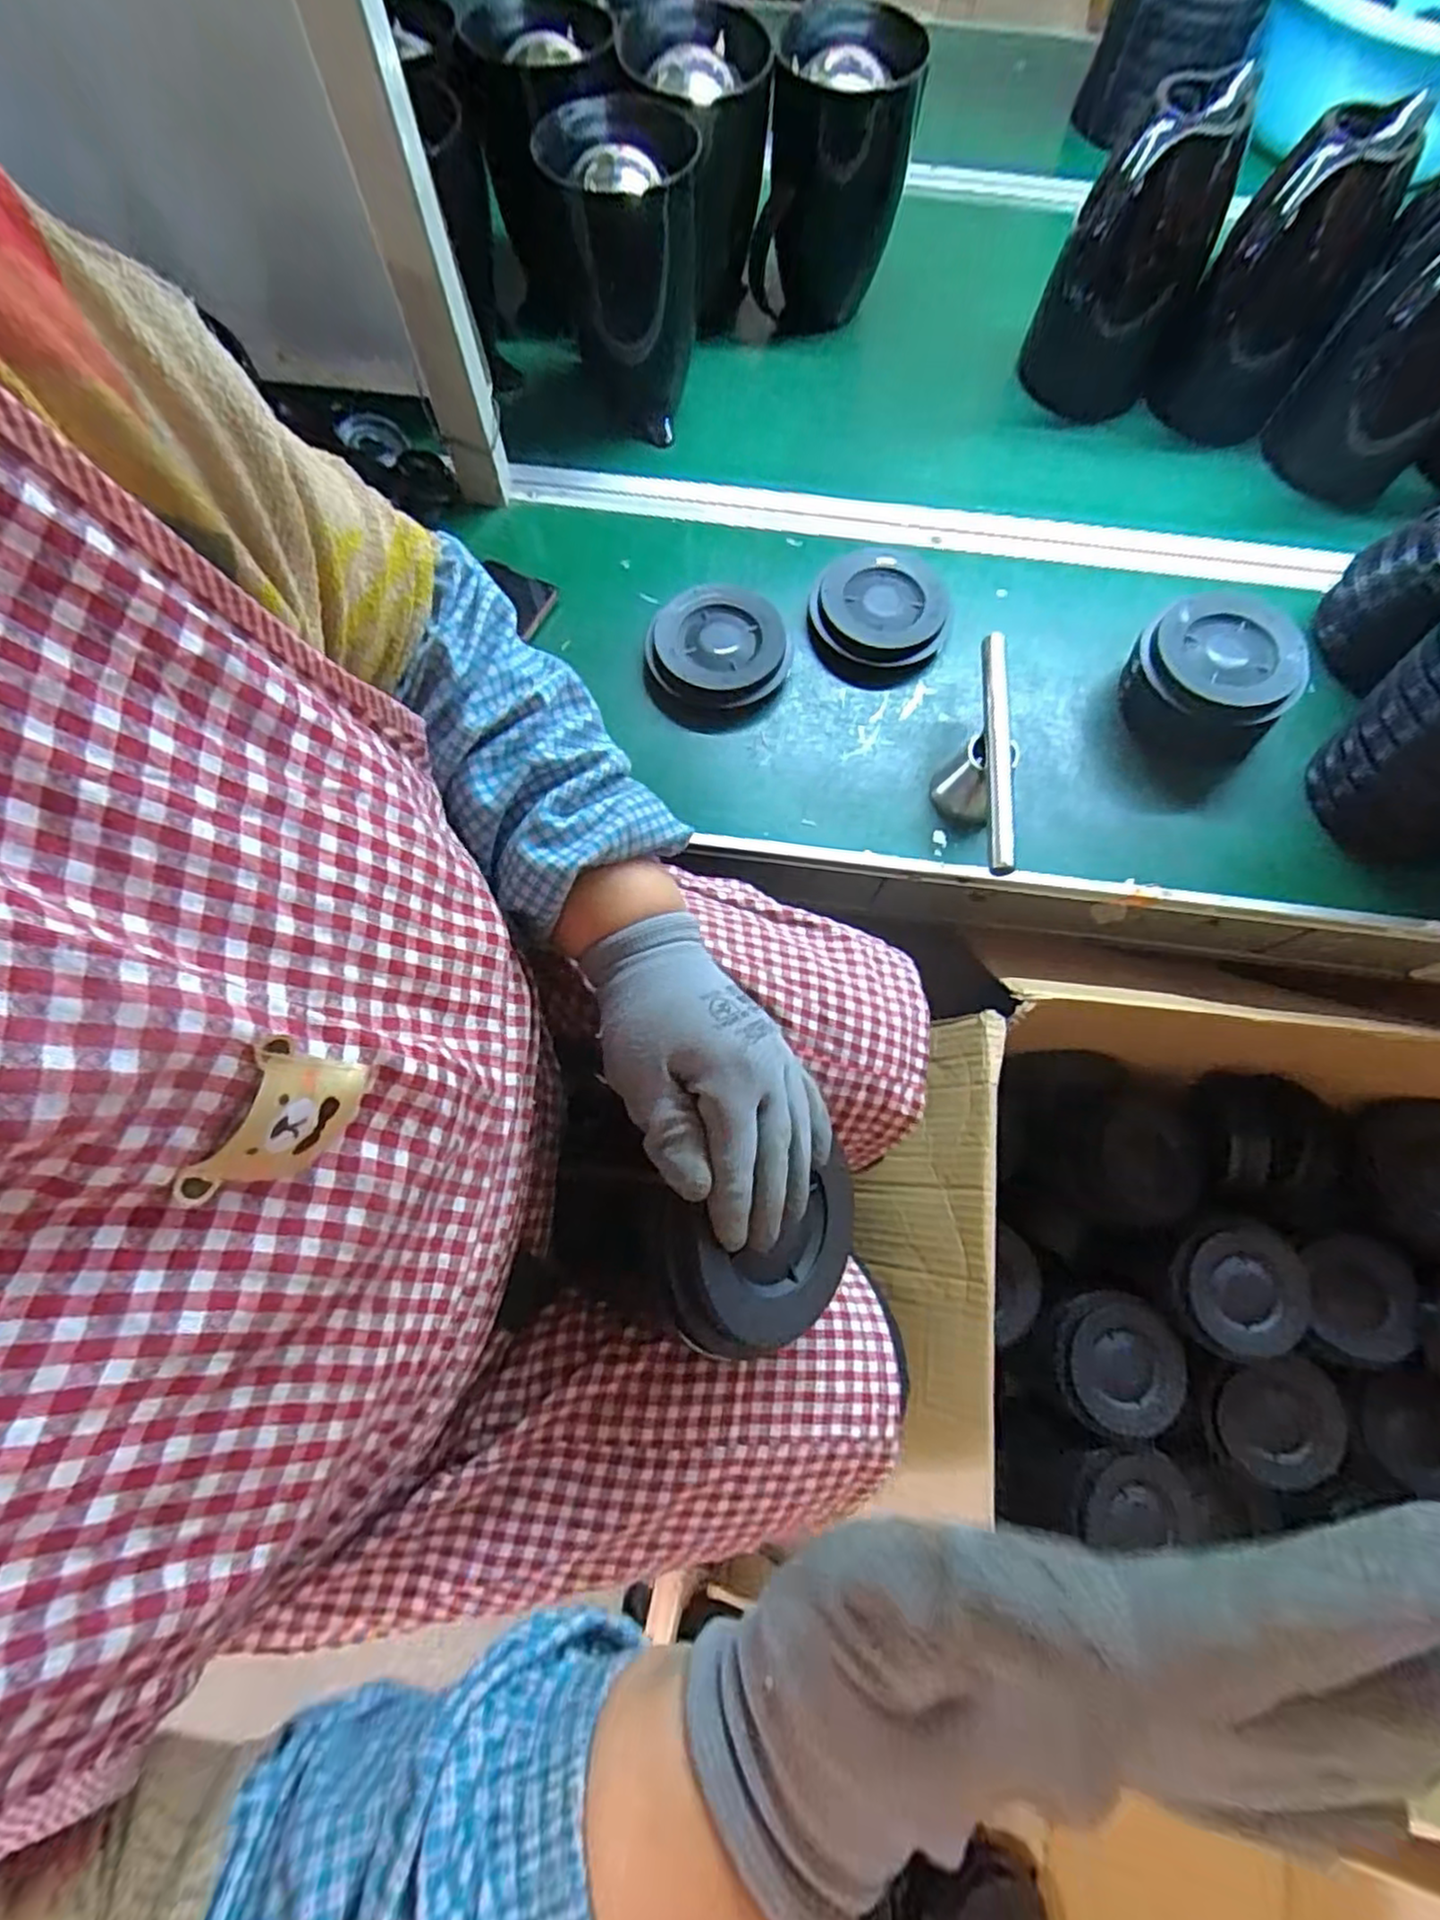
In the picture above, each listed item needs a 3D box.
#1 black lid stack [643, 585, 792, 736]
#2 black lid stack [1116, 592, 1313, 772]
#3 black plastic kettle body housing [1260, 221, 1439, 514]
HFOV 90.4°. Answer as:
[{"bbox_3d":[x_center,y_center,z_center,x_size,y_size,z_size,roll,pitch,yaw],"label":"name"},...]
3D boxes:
[{"bbox_3d":[-0.002,-0.252,0.596,0.113,0.030,0.122,23,71,6],"label":"black lid stack"},{"bbox_3d":[0.399,-0.232,0.584,0.118,0.073,0.125,42,74,12],"label":"black lid stack"},{"bbox_3d":[0.615,-0.543,0.639,0.127,0.186,0.154,42,74,12],"label":"black plastic kettle body housing"}]

